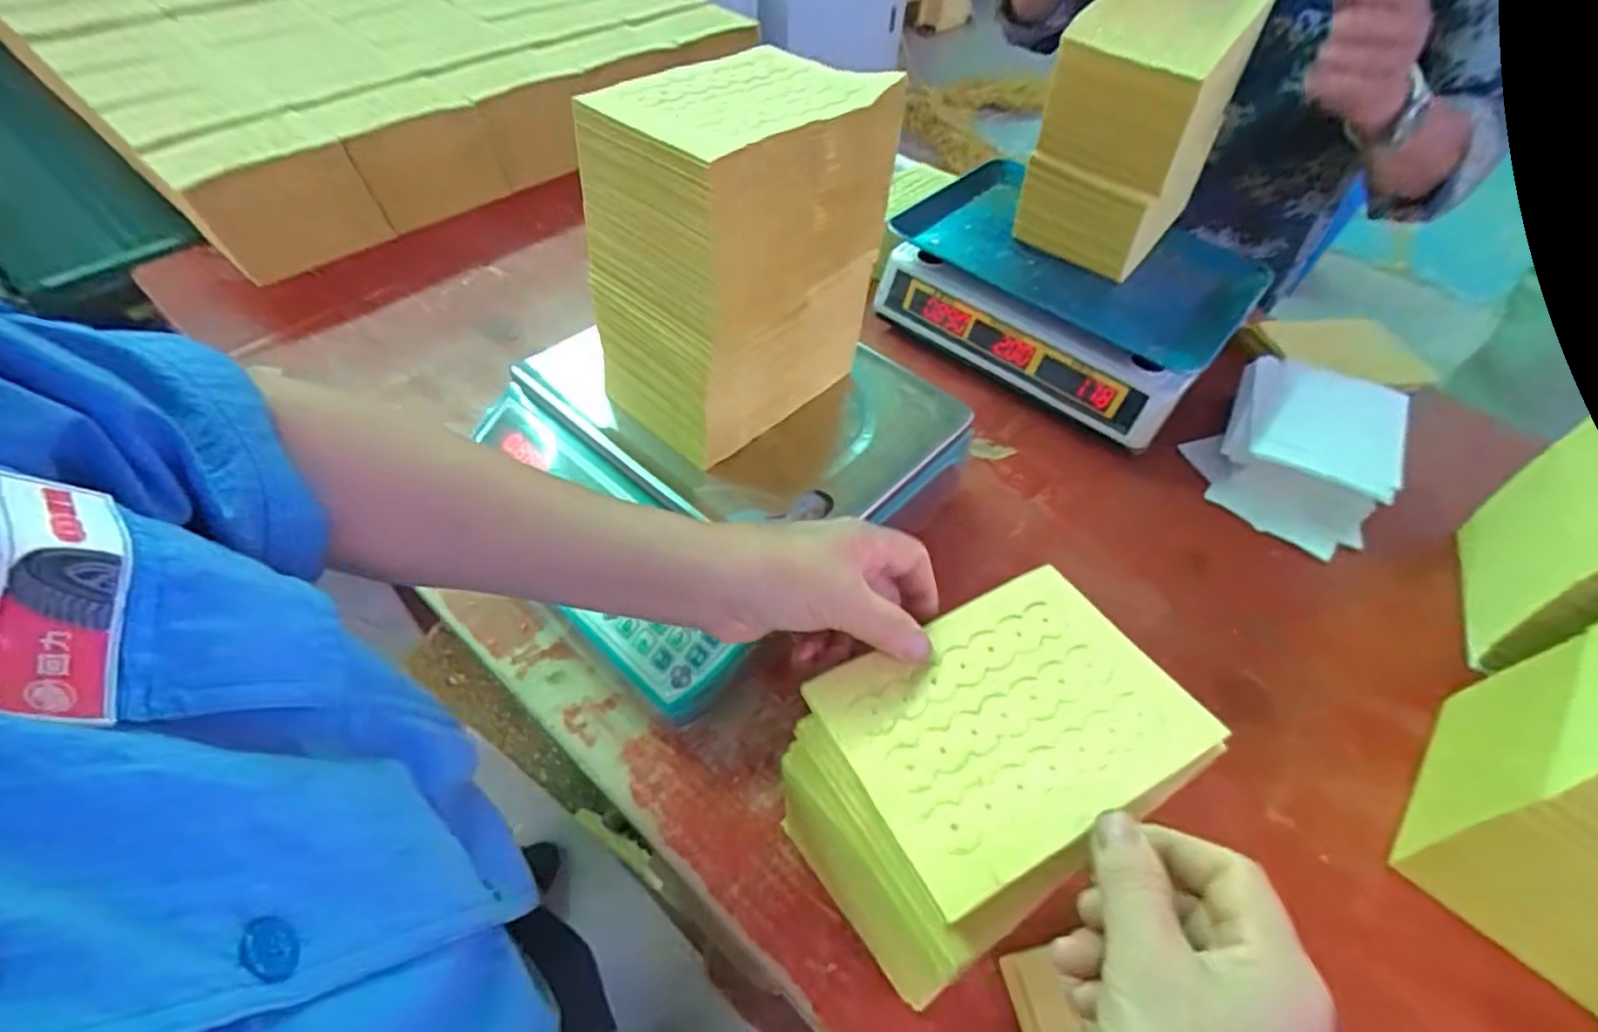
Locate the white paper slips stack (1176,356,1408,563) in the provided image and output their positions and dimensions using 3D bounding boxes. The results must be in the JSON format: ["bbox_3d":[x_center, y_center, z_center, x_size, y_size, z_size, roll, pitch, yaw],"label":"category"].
[{"bbox_3d":[0.476,-0.070,0.662,0.156,0.068,0.198,29,54,20],"label":"white paper slips stack"}]

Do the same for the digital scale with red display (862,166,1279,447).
[{"bbox_3d":[0.283,-0.234,0.745,0.329,0.119,0.258,36,58,22],"label":"digital scale with red display"}]

